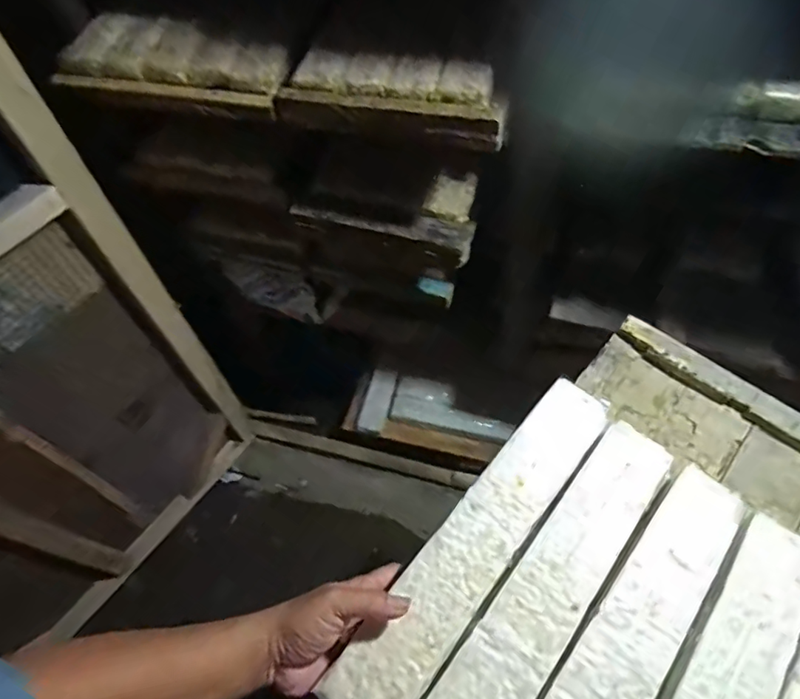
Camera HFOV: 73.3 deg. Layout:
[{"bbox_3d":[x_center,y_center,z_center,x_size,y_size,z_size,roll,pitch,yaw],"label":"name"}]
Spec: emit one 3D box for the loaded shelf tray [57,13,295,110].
[{"bbox_3d":[-0.333,-0.417,0.778,0.355,0.067,0.129,11,54,10],"label":"loaded shelf tray"}]

